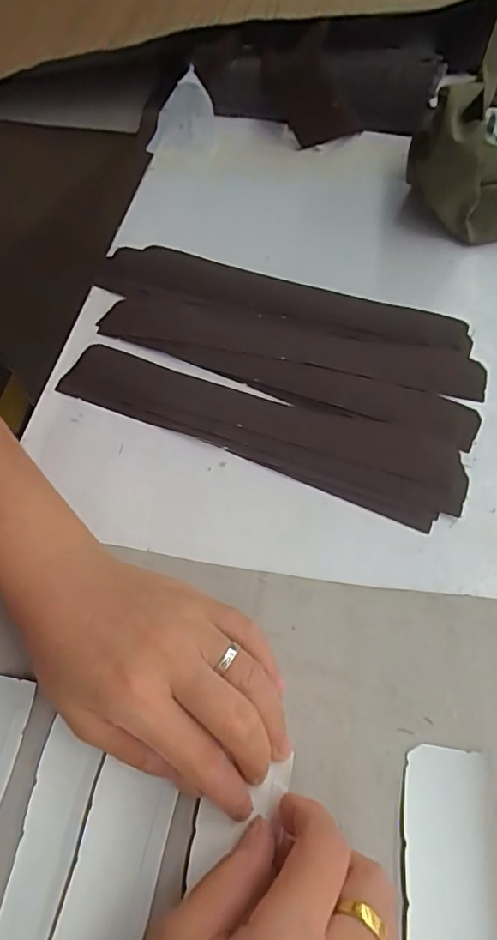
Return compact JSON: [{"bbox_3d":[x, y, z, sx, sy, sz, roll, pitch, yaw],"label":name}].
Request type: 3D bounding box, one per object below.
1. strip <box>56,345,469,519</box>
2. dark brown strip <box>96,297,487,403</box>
[{"bbox_3d":[0.001,-0.034,0.342,0.268,0.008,0.049,17,55,15],"label":"strip"},{"bbox_3d":[0.024,-0.090,0.373,0.270,0.006,0.043,13,59,13],"label":"dark brown strip"}]

